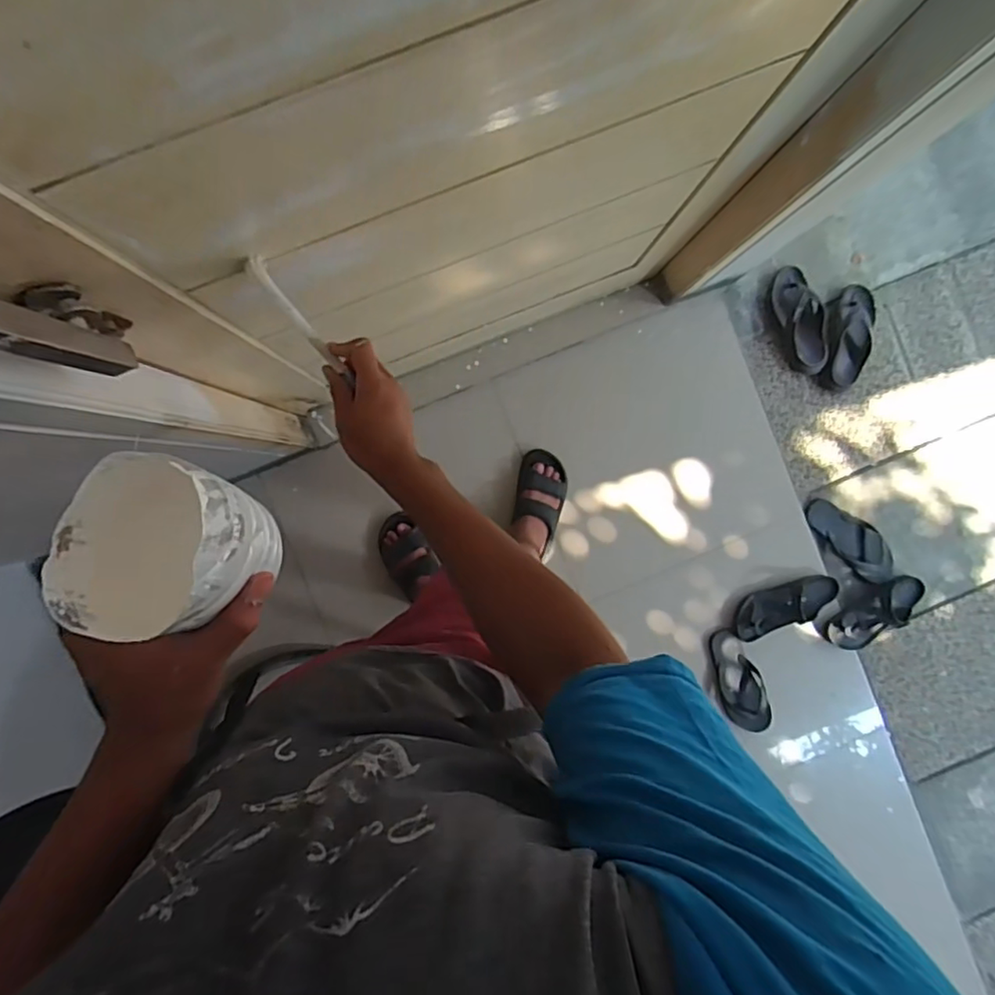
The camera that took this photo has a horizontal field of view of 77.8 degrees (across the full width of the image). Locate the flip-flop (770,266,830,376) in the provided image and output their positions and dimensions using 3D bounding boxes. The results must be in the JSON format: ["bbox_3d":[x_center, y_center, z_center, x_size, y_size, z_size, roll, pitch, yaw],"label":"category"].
[{"bbox_3d":[0.740,-0.431,1.496,0.107,0.040,0.254,-24,94,-4],"label":"flip-flop"}]

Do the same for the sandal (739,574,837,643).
[{"bbox_3d":[0.716,0.263,1.518,0.274,0.052,0.106,-23,94,-4],"label":"sandal"}]

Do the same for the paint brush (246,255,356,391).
[{"bbox_3d":[-0.191,-0.172,0.602,0.017,0.022,0.147,-39,93,-3],"label":"paint brush"}]

